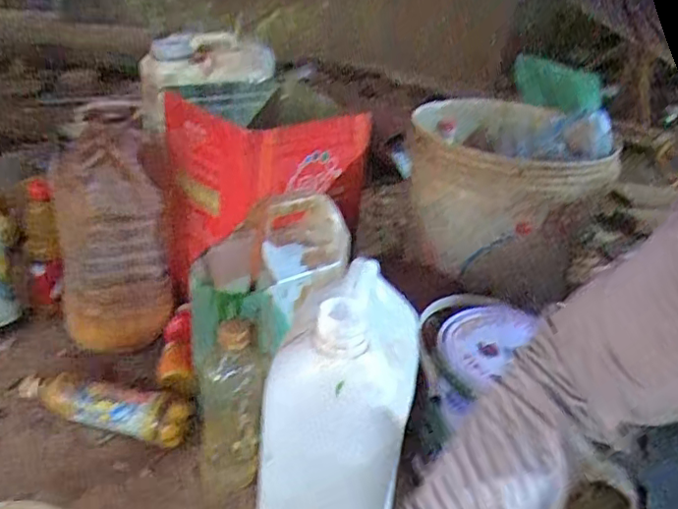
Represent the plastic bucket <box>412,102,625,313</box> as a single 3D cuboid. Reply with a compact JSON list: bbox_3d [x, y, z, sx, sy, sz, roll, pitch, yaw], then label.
[{"bbox_3d":[0.244,-0.097,0.914,0.264,0.237,0.275,11,28,8],"label":"plastic bucket"}]

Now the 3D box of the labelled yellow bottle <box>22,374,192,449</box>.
[{"bbox_3d":[-0.288,0.185,0.724,0.220,0.061,0.058,11,27,8],"label":"labelled yellow bottle"}]

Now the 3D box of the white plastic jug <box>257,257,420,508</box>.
[{"bbox_3d":[0.007,0.148,0.559,0.109,0.261,0.158,13,29,13],"label":"white plastic jug"}]

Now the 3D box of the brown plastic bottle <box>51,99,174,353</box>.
[{"bbox_3d":[-0.313,-0.031,0.830,0.143,0.336,0.131,-8,30,-27],"label":"brown plastic bottle"}]

